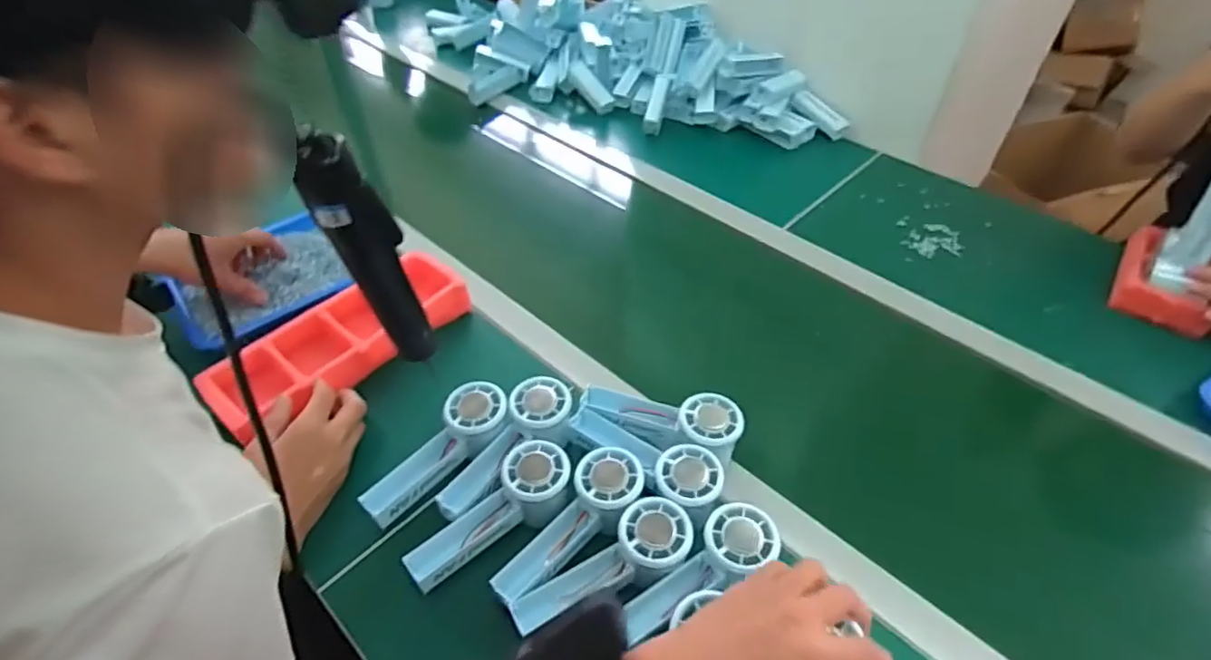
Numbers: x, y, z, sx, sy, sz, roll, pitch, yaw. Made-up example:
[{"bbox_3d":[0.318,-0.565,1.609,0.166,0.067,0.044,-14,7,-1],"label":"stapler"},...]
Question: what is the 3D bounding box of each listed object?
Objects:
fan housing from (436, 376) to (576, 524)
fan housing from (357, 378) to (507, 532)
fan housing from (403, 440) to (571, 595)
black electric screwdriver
[{"bbox_3d":[-0.087,0.111,0.564,0.061,0.042,0.154,30,65,27],"label":"fan housing"},{"bbox_3d":[-0.149,0.110,0.554,0.053,0.033,0.147,34,69,29],"label":"fan housing"},{"bbox_3d":[-0.089,0.159,0.508,0.062,0.045,0.149,32,54,28],"label":"fan housing"},{"bbox_3d":[-0.161,-0.042,0.432,0.047,0.206,0.031,-20,49,-18],"label":"black electric screwdriver"}]

